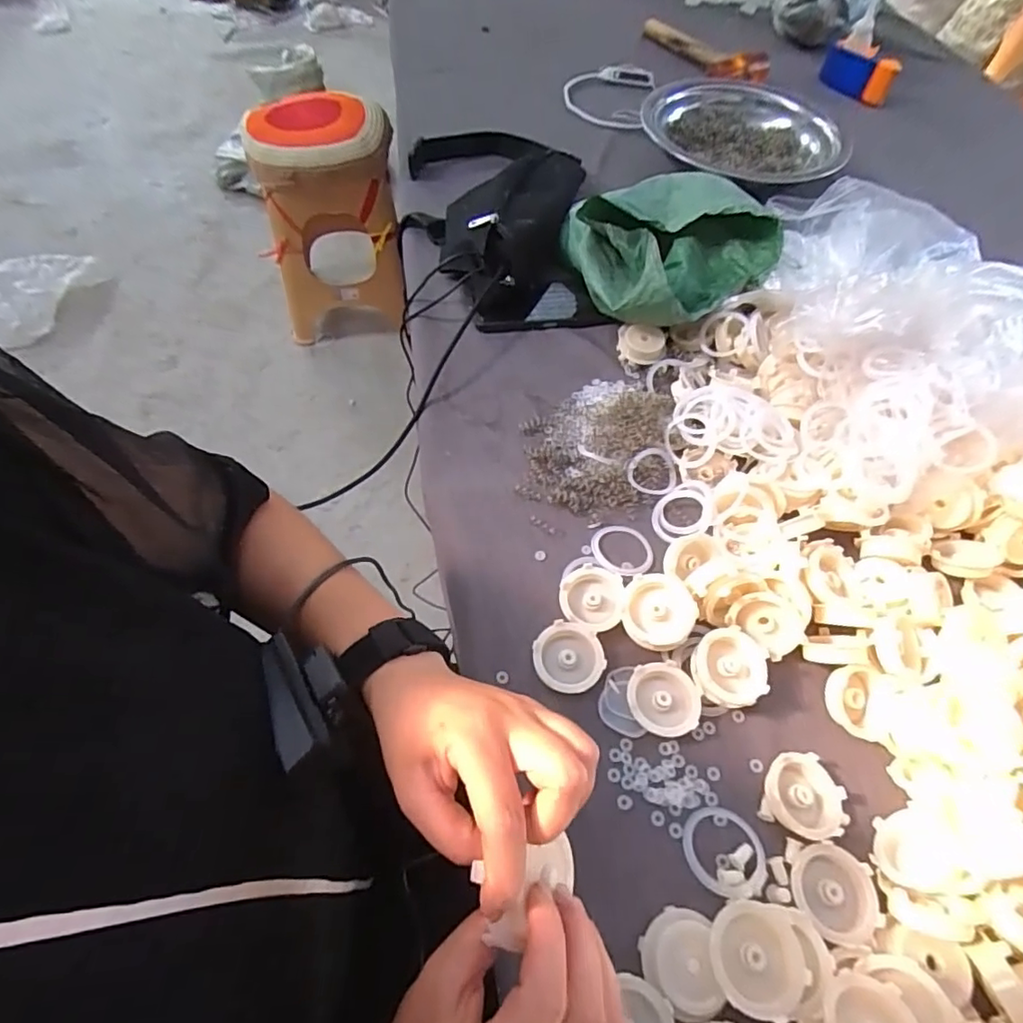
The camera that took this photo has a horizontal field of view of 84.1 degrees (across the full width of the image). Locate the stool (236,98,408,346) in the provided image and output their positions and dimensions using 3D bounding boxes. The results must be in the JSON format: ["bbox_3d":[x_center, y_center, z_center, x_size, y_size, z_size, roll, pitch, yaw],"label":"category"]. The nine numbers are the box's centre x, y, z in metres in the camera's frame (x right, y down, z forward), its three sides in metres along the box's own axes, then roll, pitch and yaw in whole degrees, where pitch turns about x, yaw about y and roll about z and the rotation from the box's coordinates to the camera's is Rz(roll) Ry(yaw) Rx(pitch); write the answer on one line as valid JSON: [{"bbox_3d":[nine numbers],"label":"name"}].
[{"bbox_3d":[-0.460,-0.728,1.471,0.317,0.531,0.324,-12,59,-11],"label":"stool"}]

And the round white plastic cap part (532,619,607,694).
[{"bbox_3d":[0.045,0.114,0.443,0.053,0.017,0.052,2,57,-2],"label":"round white plastic cap part"}]

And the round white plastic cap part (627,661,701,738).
[{"bbox_3d":[0.114,0.144,0.431,0.053,0.018,0.053,2,57,-2],"label":"round white plastic cap part"}]

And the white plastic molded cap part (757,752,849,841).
[{"bbox_3d":[0.208,0.200,0.400,0.057,0.021,0.053,2,57,-2],"label":"white plastic molded cap part"}]

